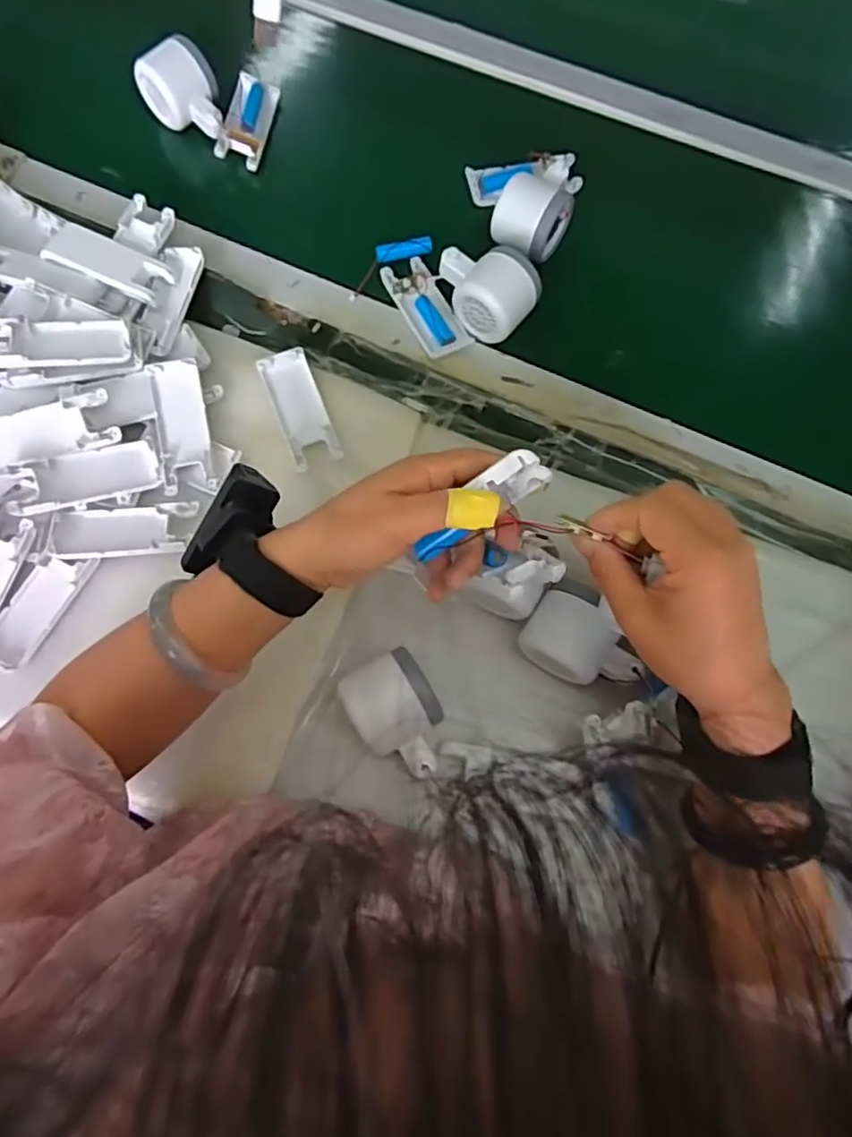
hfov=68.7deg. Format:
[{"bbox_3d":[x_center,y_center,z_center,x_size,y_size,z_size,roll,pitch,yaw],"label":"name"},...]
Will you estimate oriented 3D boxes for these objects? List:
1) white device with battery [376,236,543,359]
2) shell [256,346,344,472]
[{"bbox_3d":[0.026,-0.248,0.529,0.100,0.048,0.131,-27,75,-8],"label":"white device with battery"},{"bbox_3d":[-0.101,-0.127,0.501,0.038,0.012,0.105,-21,74,-6],"label":"shell"}]

